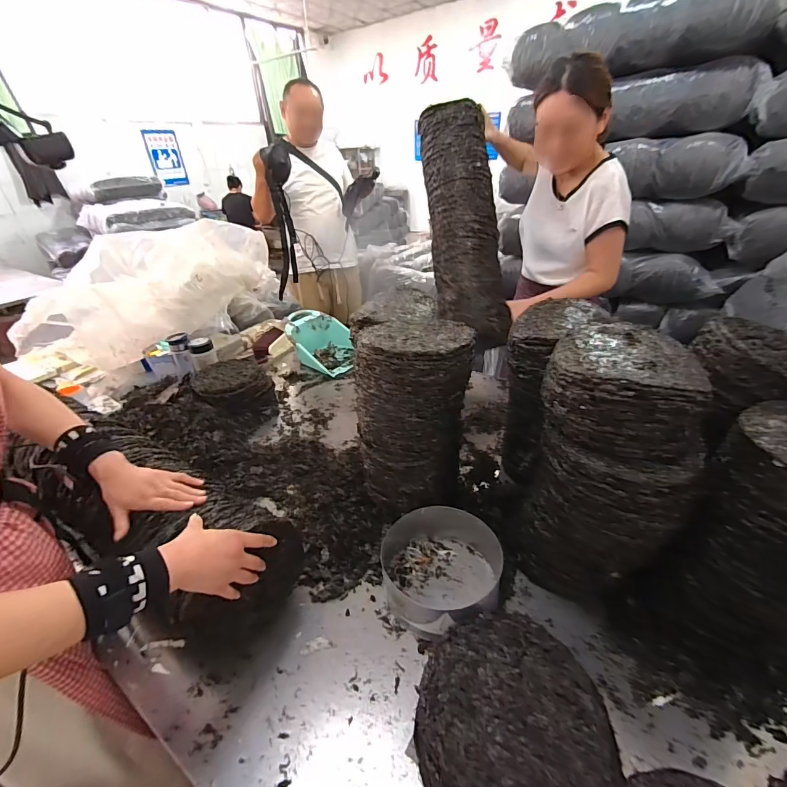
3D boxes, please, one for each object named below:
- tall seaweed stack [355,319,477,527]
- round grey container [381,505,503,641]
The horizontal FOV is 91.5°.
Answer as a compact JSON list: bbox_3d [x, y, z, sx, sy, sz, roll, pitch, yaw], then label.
[{"bbox_3d":[0.041,0.057,0.766,0.212,0.371,0.180,4,32,13],"label":"tall seaweed stack"},{"bbox_3d":[0.086,0.312,0.678,0.200,0.087,0.209,-3,31,2],"label":"round grey container"}]

